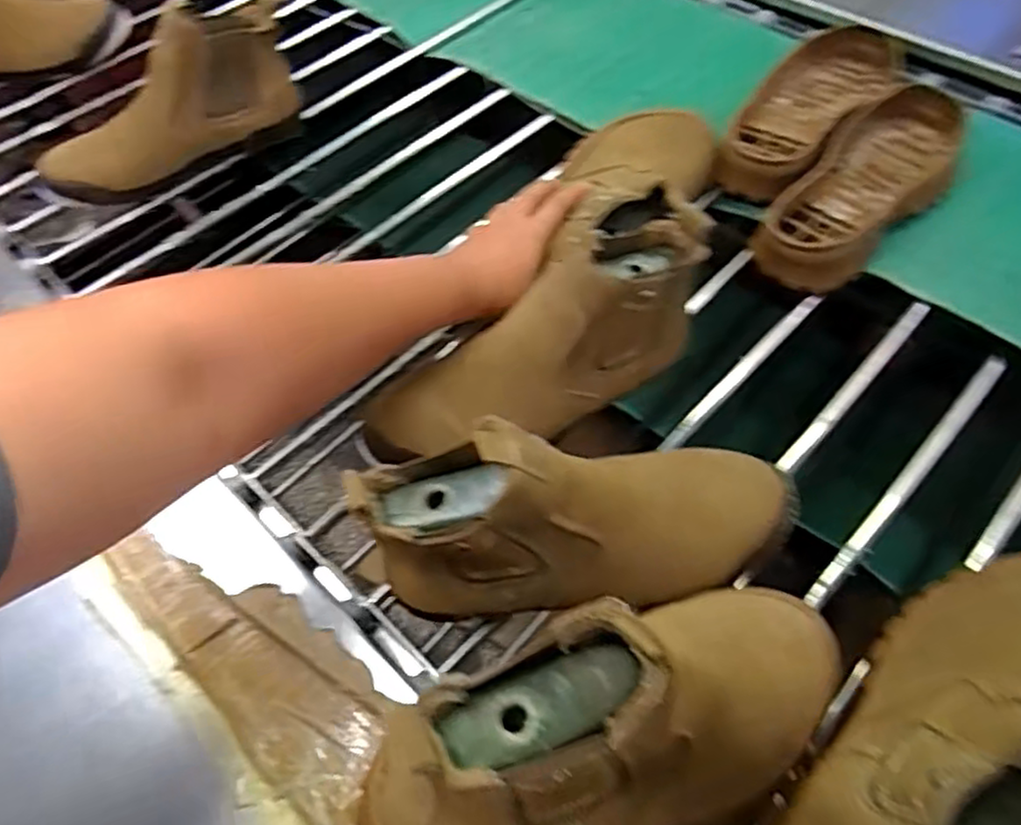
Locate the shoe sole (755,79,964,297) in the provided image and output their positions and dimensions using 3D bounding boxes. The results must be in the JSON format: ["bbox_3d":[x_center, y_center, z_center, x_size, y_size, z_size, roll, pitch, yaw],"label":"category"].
[{"bbox_3d":[0.345,-0.219,0.658,0.104,0.052,0.309,35,65,25],"label":"shoe sole"}]

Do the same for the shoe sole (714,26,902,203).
[{"bbox_3d":[0.308,-0.322,0.724,0.101,0.037,0.292,31,63,23],"label":"shoe sole"}]

